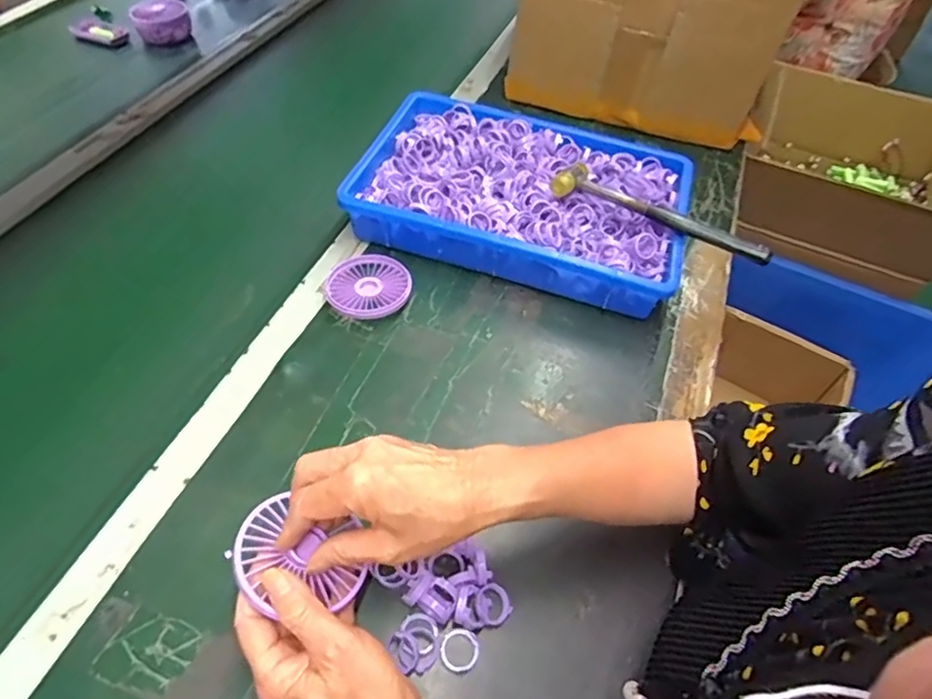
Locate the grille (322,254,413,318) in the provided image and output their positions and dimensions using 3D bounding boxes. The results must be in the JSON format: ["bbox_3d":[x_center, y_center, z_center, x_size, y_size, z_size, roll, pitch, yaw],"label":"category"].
[{"bbox_3d":[-0.101,-0.066,0.605,0.088,0.019,0.085,-26,59,-20],"label":"grille"}]

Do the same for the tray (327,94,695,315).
[{"bbox_3d":[0.064,-0.182,0.674,0.363,0.066,0.237,16,52,8],"label":"tray"}]

